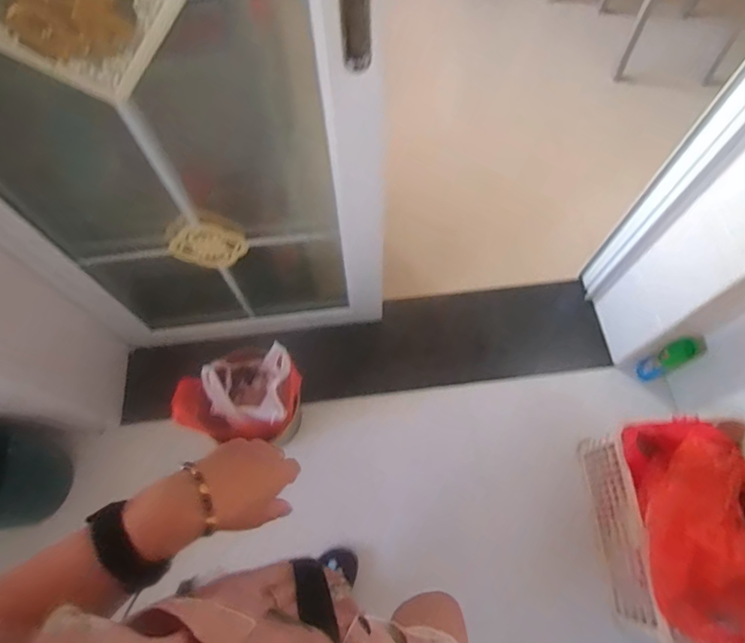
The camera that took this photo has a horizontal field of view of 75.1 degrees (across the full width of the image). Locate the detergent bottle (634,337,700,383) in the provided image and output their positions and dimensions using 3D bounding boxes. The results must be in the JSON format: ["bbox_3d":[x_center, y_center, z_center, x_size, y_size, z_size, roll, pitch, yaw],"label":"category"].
[{"bbox_3d":[0.811,0.114,1.353,0.072,0.229,0.061,-26,70,-10],"label":"detergent bottle"}]

